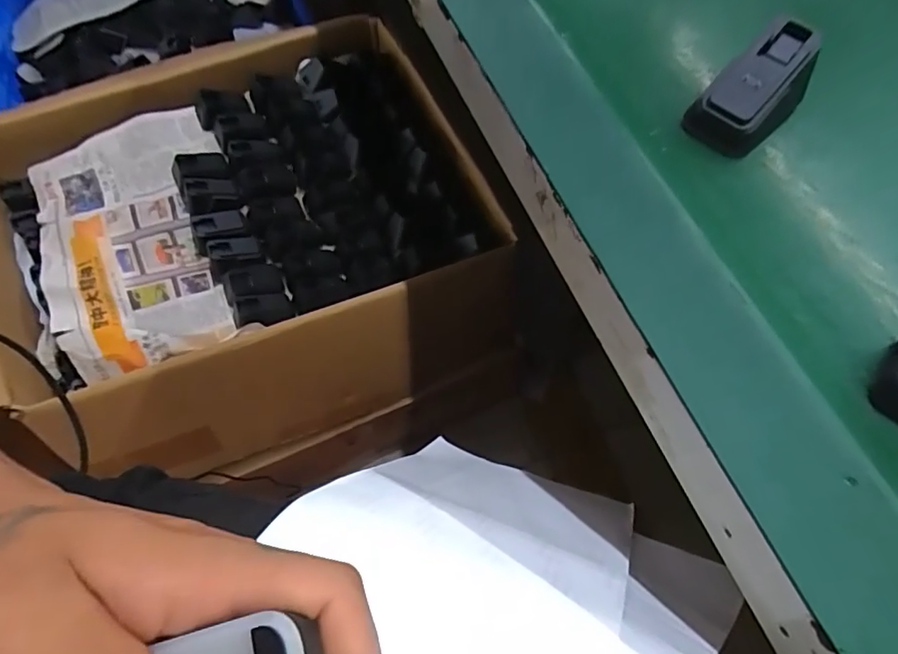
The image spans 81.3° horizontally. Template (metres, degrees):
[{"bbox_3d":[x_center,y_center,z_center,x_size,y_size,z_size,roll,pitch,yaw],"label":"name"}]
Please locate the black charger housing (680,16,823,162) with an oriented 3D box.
[{"bbox_3d":[0.165,-0.131,0.284,0.068,0.035,0.047,-39,69,-14],"label":"black charger housing"}]

